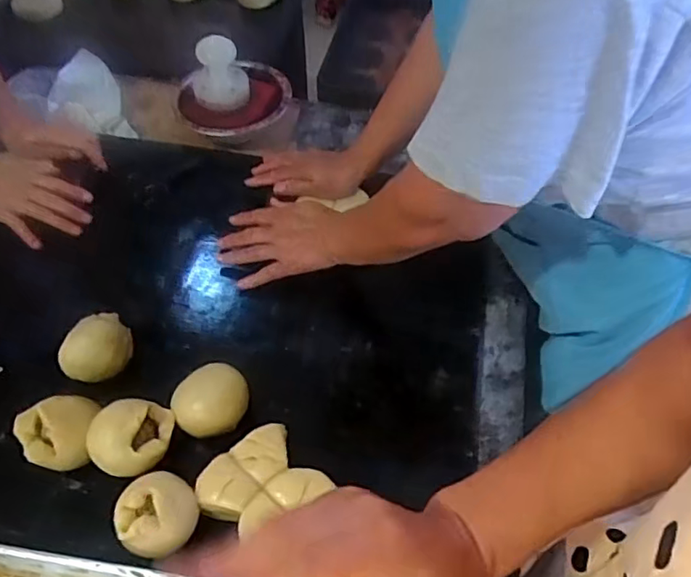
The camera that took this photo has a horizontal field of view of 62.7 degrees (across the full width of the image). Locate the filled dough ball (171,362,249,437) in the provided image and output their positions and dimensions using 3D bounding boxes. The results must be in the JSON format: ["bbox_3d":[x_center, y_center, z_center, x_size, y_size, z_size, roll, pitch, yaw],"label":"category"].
[{"bbox_3d":[-0.142,0.125,0.613,0.069,0.055,0.079,35,60,24],"label":"filled dough ball"}]

